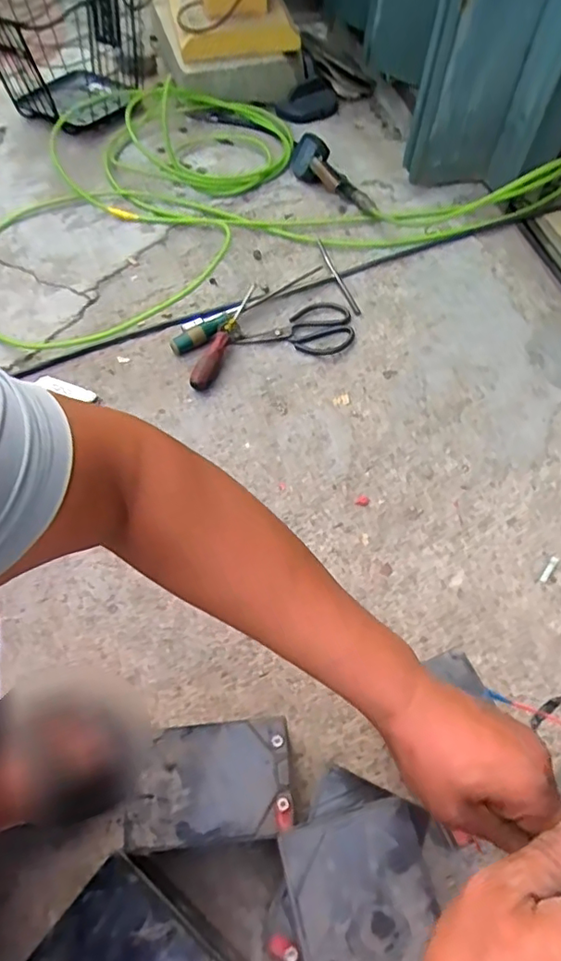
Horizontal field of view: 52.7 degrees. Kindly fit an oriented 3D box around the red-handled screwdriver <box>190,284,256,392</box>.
[{"bbox_3d":[-0.094,-0.236,0.924,0.036,0.025,0.225,12,60,9],"label":"red-handled screwdriver"}]

